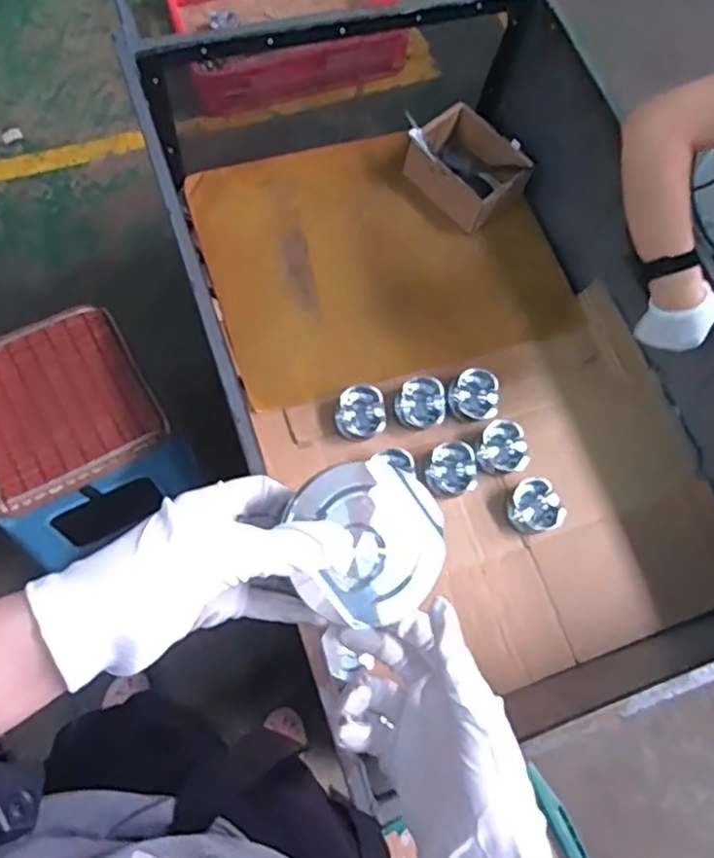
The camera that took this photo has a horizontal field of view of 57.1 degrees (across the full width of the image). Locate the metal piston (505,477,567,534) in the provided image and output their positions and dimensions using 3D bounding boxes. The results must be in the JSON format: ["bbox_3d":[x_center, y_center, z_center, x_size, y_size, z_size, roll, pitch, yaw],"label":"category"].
[{"bbox_3d":[0.286,0.127,1.072,0.086,0.037,0.089,2,69,-6],"label":"metal piston"}]

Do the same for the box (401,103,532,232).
[{"bbox_3d":[0.207,-0.511,1.266,0.155,0.099,0.221,-40,79,-18],"label":"box"}]

